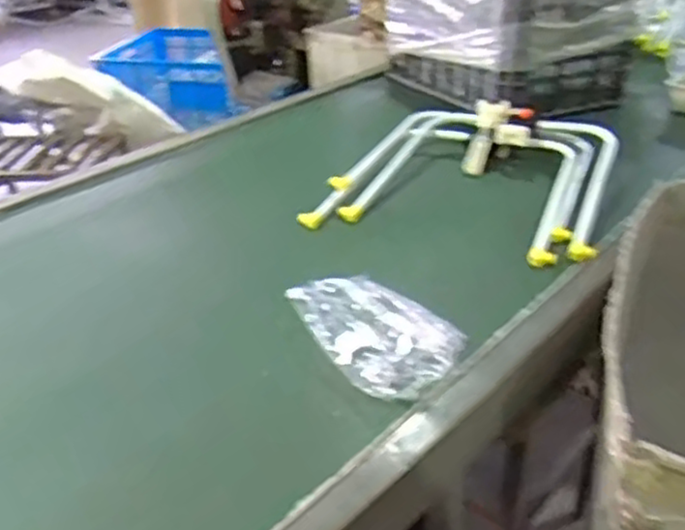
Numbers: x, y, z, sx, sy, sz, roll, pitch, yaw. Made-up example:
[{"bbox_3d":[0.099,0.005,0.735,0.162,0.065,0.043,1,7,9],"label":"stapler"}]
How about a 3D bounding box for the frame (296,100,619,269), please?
[{"bbox_3d":[0.284,-0.184,1.575,0.552,0.160,0.579,12,33,24],"label":"frame"}]

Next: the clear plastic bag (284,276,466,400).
[{"bbox_3d":[0.046,0.089,1.076,0.172,0.051,0.270,-19,34,-27],"label":"clear plastic bag"}]

